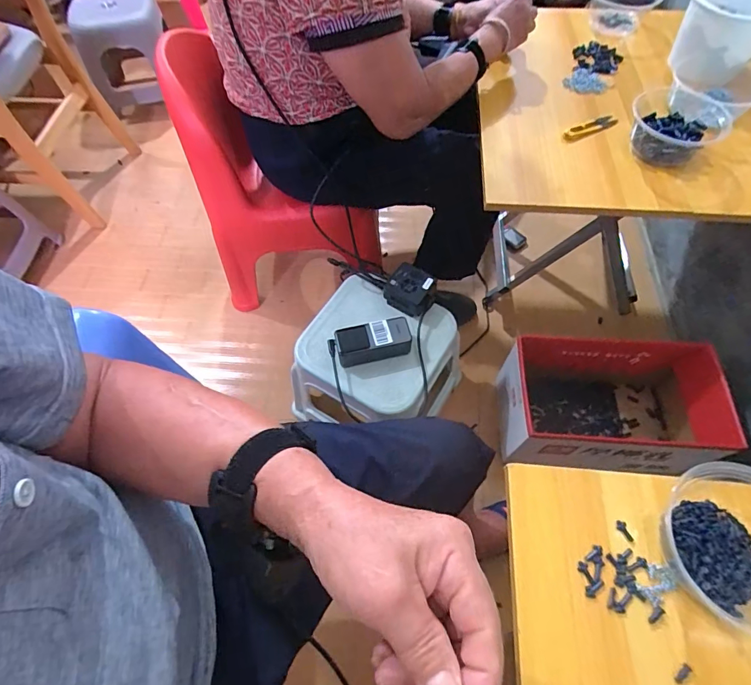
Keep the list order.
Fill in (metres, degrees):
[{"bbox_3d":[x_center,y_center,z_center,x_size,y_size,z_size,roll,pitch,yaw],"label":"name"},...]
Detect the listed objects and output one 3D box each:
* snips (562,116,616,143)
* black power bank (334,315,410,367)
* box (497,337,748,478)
[{"bbox_3d":[0.367,-0.367,0.738,0.099,0.011,0.026,-22,64,-10],"label":"snips"},{"bbox_3d":[-0.004,-0.001,0.781,0.131,0.051,0.062,-11,63,-4],"label":"black power bank"},{"bbox_3d":[0.496,0.138,0.912,0.432,0.220,0.223,2,62,2],"label":"box"}]

